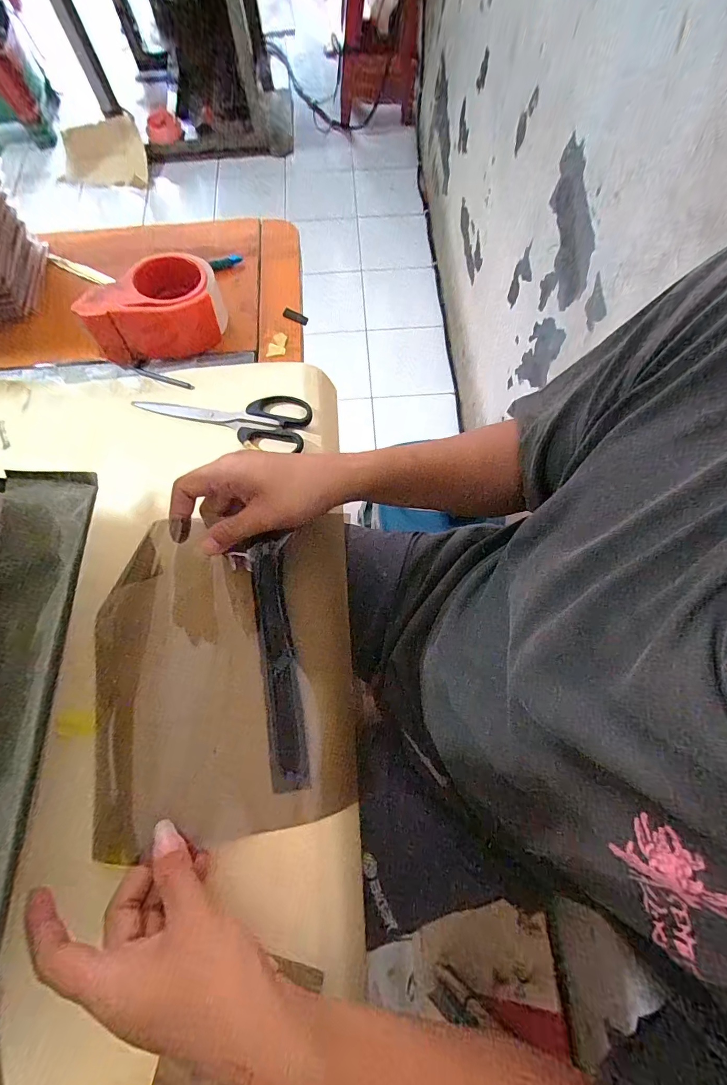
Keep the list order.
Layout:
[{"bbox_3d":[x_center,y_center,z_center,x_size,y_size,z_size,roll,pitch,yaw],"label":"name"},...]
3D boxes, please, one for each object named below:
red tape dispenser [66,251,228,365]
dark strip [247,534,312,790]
[{"bbox_3d":[-0.223,-0.255,0.442,0.129,0.068,0.078,-9,72,-2],"label":"red tape dispenser"},{"bbox_3d":[-0.073,0.097,0.349,0.035,0.007,0.207,0,76,-28],"label":"dark strip"}]

